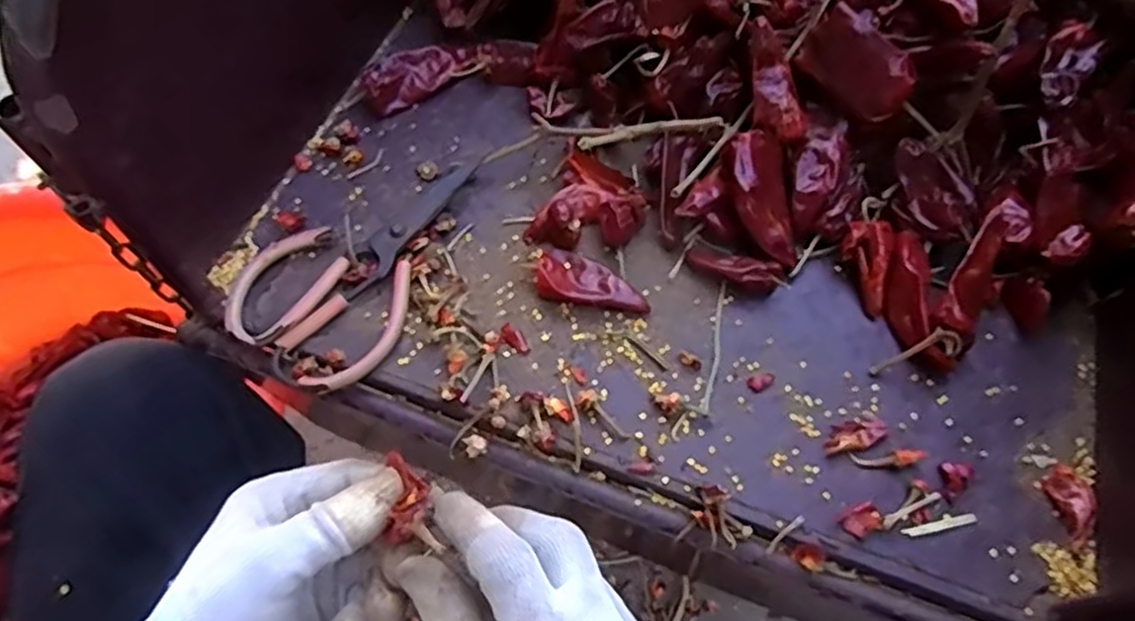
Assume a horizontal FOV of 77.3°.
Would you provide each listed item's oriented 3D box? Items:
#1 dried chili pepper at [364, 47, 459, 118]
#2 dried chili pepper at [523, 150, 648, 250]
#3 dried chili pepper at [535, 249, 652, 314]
[{"bbox_3d":[-0.118,-0.173,0.529,0.072,0.026,0.031,-35,68,-15],"label":"dried chili pepper"},{"bbox_3d":[0.018,-0.071,0.468,0.064,0.034,0.076,27,68,14],"label":"dried chili pepper"},{"bbox_3d":[0.017,-0.017,0.449,0.072,0.018,0.034,16,66,9],"label":"dried chili pepper"}]

